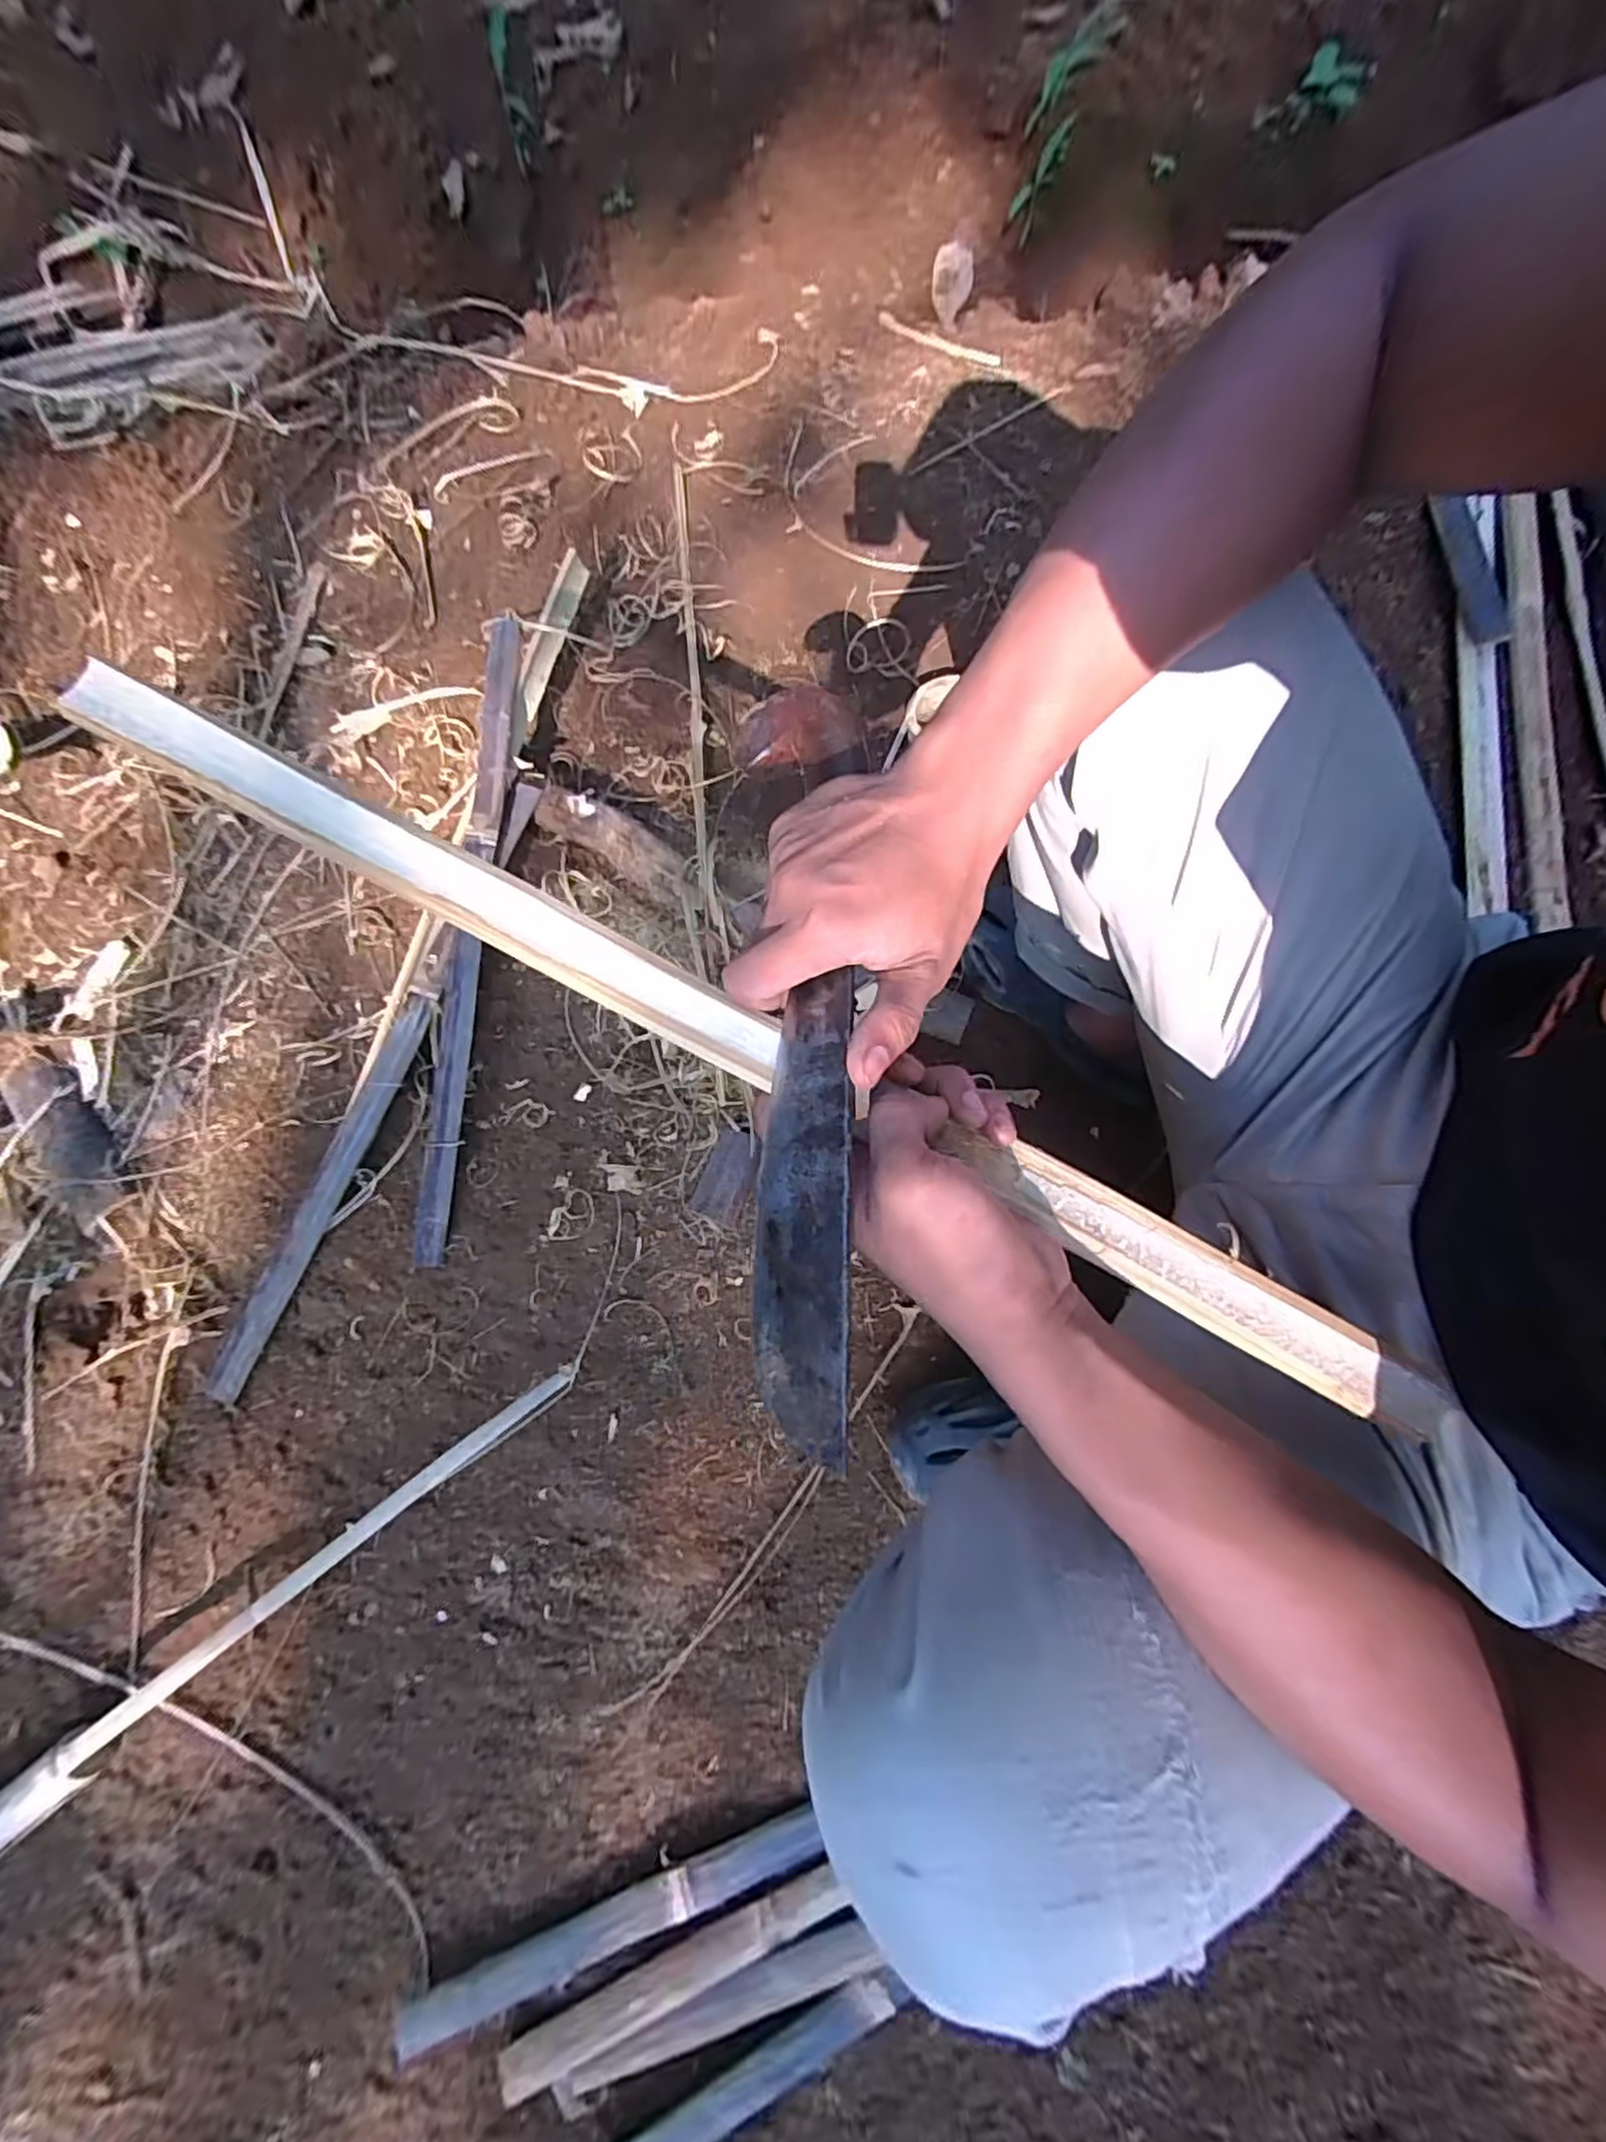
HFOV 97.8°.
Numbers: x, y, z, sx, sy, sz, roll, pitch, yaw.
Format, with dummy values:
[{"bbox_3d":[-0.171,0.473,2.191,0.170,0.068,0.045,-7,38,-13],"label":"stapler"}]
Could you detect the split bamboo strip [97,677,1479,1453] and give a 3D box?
[{"bbox_3d":[-0.025,-0.013,0.292,0.620,0.009,0.028,28,78,1],"label":"split bamboo strip"}]

